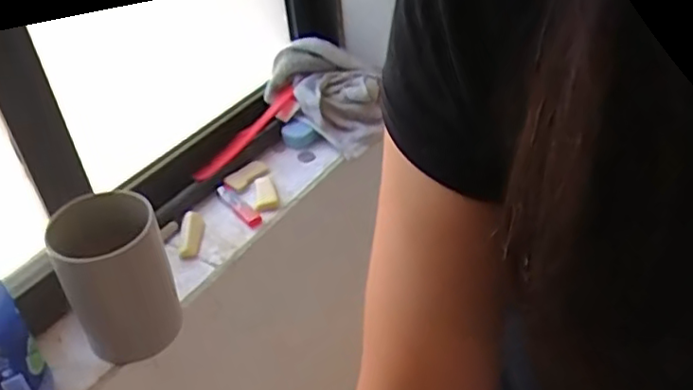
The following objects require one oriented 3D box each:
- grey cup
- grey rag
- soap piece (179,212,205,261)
[{"bbox_3d":[-0.229,0.081,0.643,0.097,0.153,0.119,-22,40,-21],"label":"grey cup"},{"bbox_3d":[-0.018,-0.159,0.975,0.156,0.120,0.143,28,48,37],"label":"grey rag"},{"bbox_3d":[-0.193,0.049,0.793,0.025,0.017,0.067,-2,54,5],"label":"soap piece"}]

